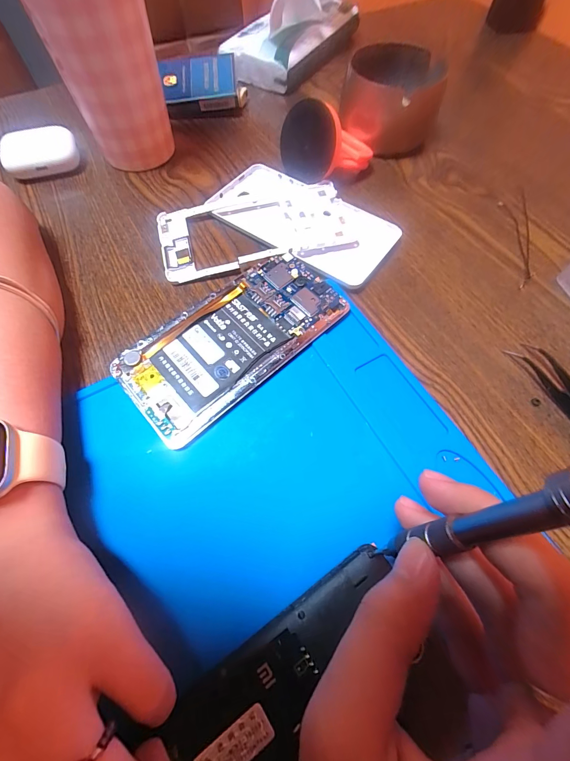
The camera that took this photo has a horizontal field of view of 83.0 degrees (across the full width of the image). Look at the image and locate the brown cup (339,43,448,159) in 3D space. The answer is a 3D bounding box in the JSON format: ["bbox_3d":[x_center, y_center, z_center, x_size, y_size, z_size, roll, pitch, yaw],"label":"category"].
[{"bbox_3d":[0.095,-0.252,0.291,0.084,0.052,0.088,21,65,9],"label":"brown cup"}]

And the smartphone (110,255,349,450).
[{"bbox_3d":[-0.030,-0.026,0.202,0.138,0.012,0.070,-39,71,-18],"label":"smartphone"}]

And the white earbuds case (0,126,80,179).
[{"bbox_3d":[-0.206,-0.192,0.275,0.059,0.024,0.038,-6,64,-4],"label":"white earbuds case"}]

